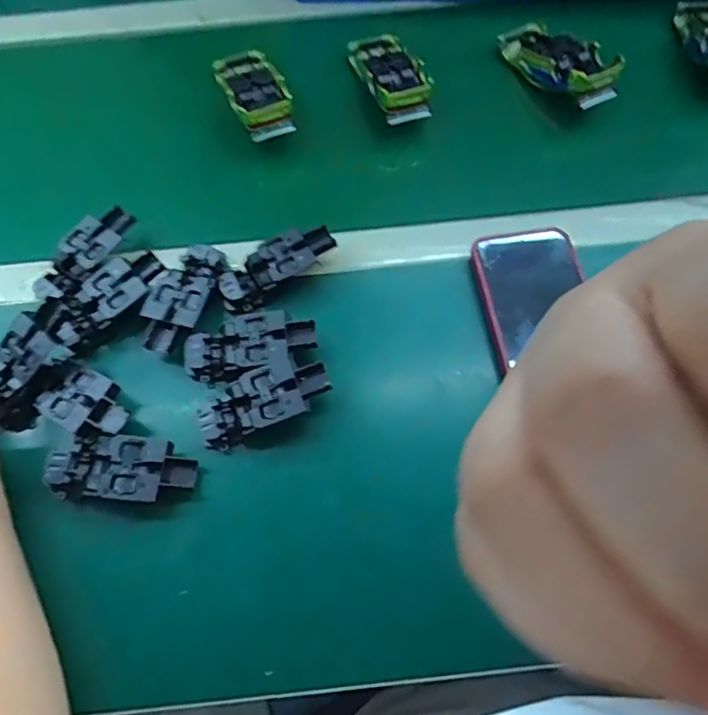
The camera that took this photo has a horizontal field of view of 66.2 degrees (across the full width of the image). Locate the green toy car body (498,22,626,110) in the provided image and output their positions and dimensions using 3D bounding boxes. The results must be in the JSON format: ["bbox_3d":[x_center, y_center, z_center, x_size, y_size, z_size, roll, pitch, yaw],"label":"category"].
[{"bbox_3d":[0.193,-0.278,0.512,0.044,0.037,0.148,-23,51,-11],"label":"green toy car body"}]

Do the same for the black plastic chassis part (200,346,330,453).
[{"bbox_3d":[-0.067,0.029,0.392,0.096,0.018,0.049,-30,67,3],"label":"black plastic chassis part"}]

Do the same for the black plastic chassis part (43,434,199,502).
[{"bbox_3d":[-0.160,0.077,0.375,0.096,0.018,0.041,3,65,2],"label":"black plastic chassis part"}]

